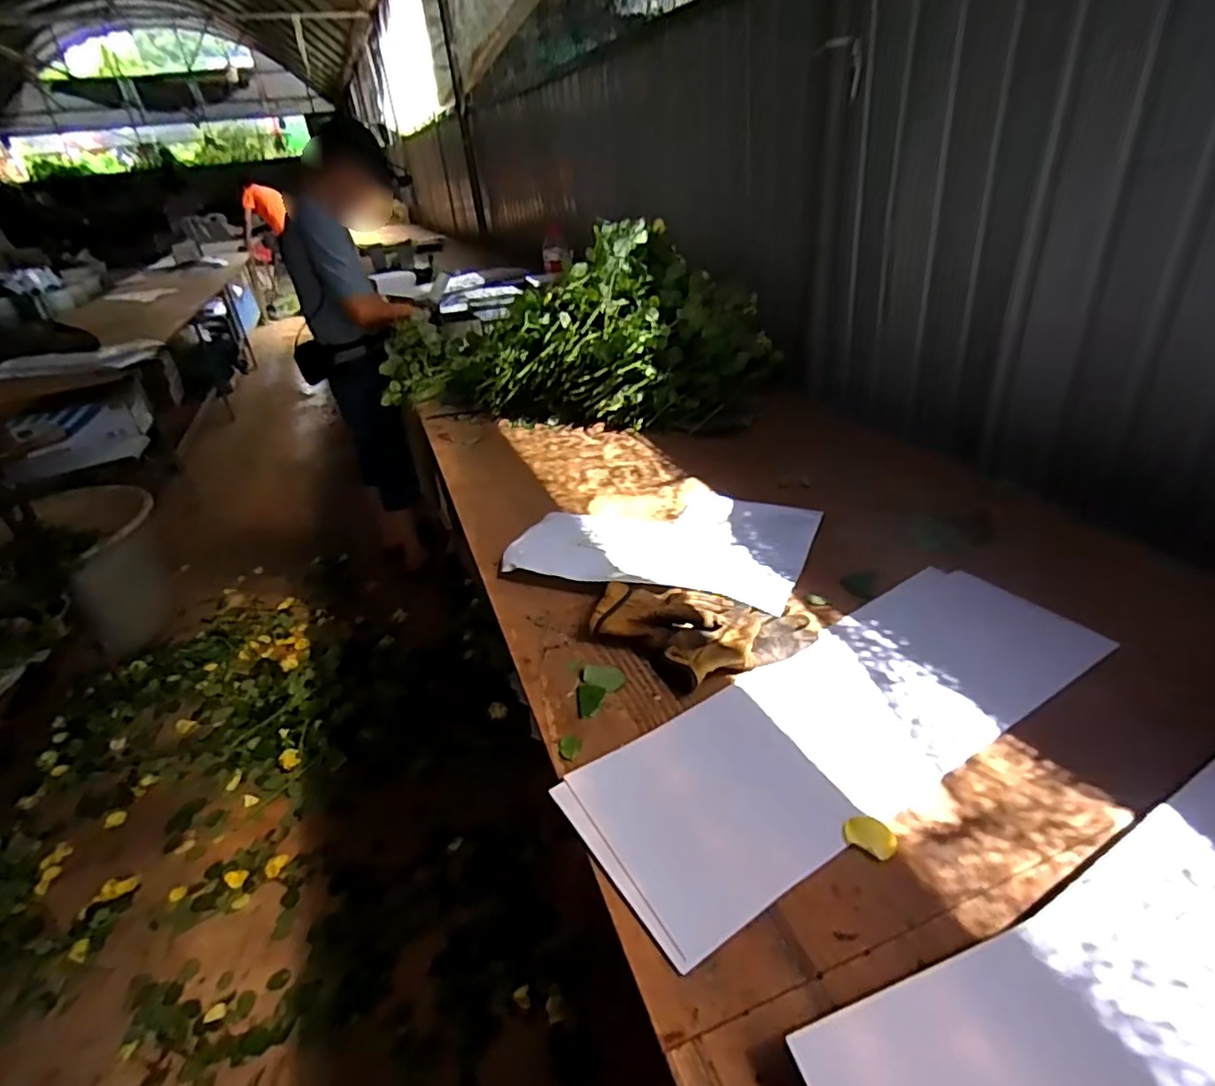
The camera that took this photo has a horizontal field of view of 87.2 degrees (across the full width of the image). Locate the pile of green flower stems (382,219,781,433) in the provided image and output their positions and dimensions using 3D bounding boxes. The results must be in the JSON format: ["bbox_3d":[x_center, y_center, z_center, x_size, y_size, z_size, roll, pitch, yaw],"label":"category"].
[{"bbox_3d":[-0.092,-0.573,1.656,0.943,0.342,0.529,11,35,22],"label":"pile of green flower stems"}]

